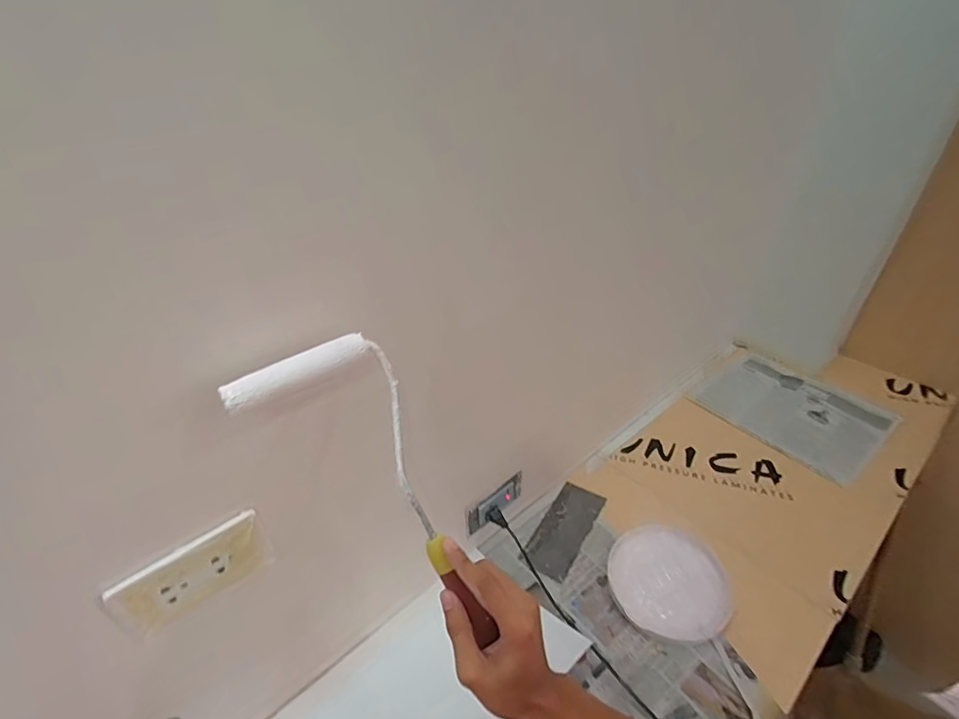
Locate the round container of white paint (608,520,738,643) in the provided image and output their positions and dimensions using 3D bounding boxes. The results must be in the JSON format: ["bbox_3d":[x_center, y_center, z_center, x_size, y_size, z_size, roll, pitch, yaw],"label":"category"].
[{"bbox_3d":[0.286,0.333,0.732,0.170,0.028,0.168,-2,37,1],"label":"round container of white paint"}]

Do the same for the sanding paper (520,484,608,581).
[{"bbox_3d":[0.146,0.284,0.817,0.075,0.010,0.192,23,42,23],"label":"sanding paper"}]

